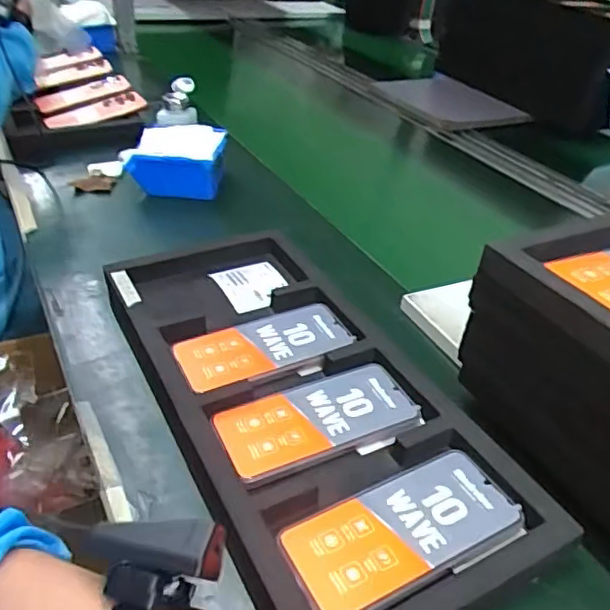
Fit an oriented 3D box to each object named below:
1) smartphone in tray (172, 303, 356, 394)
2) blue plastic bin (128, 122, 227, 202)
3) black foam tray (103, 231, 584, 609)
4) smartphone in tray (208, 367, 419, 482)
[{"bbox_3d":[-0.040,0.036,0.592,0.171,0.008,0.080,-14,40,-25],"label":"smartphone in tray"},{"bbox_3d":[-0.186,-0.219,0.911,0.130,0.072,0.120,8,36,4],"label":"blue plastic bin"},{"bbox_3d":[-0.014,0.075,0.547,0.224,0.032,0.477,-14,40,-25],"label":"black foam tray"},{"bbox_3d":[0.010,0.096,0.520,0.169,0.008,0.075,-12,40,-23],"label":"smartphone in tray"}]

